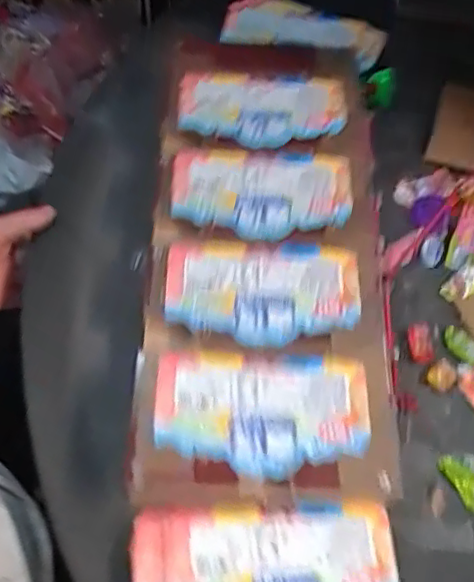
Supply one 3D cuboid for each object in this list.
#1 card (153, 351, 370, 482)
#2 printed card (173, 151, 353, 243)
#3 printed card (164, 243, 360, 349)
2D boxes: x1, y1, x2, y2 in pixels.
[{"bbox_3d":[0.017,0.081,0.421,0.140,0.010,0.080,3,60,-3],"label":"card"},{"bbox_3d":[0.021,-0.083,0.503,0.141,0.018,0.082,0,61,-4],"label":"printed card"},{"bbox_3d":[0.020,-0.002,0.460,0.140,0.013,0.080,-2,61,-5],"label":"printed card"}]

